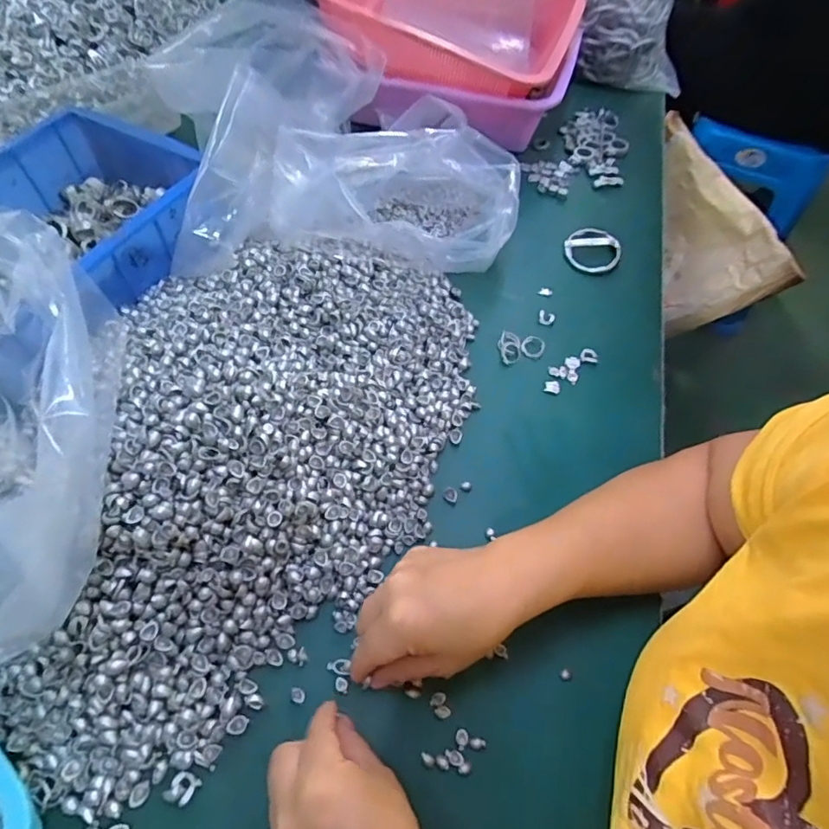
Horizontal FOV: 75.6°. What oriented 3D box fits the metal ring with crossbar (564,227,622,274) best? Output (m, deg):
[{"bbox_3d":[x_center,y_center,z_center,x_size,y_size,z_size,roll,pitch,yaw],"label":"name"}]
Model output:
[{"bbox_3d":[0.195,-0.181,0.582,0.060,0.015,0.061,0,58,-1],"label":"metal ring with crossbar"}]

